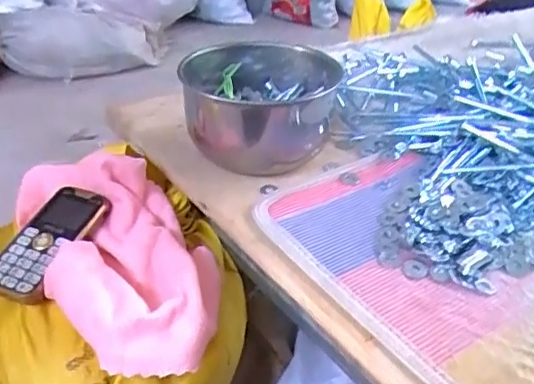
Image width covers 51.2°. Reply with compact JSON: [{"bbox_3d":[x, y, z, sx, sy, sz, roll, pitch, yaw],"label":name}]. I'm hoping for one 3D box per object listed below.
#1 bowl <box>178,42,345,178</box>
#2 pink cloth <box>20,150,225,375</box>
[{"bbox_3d":[-0.006,-0.099,0.628,0.157,0.089,0.183,5,35,3],"label":"bowl"},{"bbox_3d":[-0.134,0.045,0.516,0.145,0.065,0.268,-21,51,-29],"label":"pink cloth"}]

